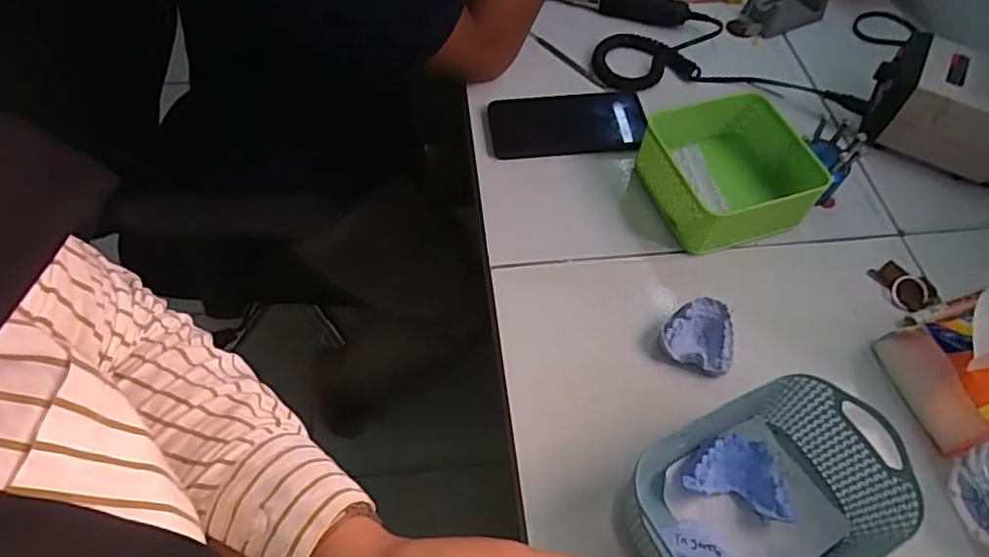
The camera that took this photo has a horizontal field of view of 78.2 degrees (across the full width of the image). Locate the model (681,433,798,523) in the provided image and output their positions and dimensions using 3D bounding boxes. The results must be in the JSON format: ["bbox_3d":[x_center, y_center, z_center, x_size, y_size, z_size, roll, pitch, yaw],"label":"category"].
[{"bbox_3d":[0.176,0.142,0.441,0.071,0.025,0.048,19,60,11],"label":"model"}]

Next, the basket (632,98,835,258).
[{"bbox_3d":[0.223,-0.102,0.585,0.140,0.066,0.135,-16,60,-10],"label":"basket"}]

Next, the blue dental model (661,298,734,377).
[{"bbox_3d":[0.172,0.048,0.508,0.057,0.030,0.054,24,61,13],"label":"blue dental model"}]

